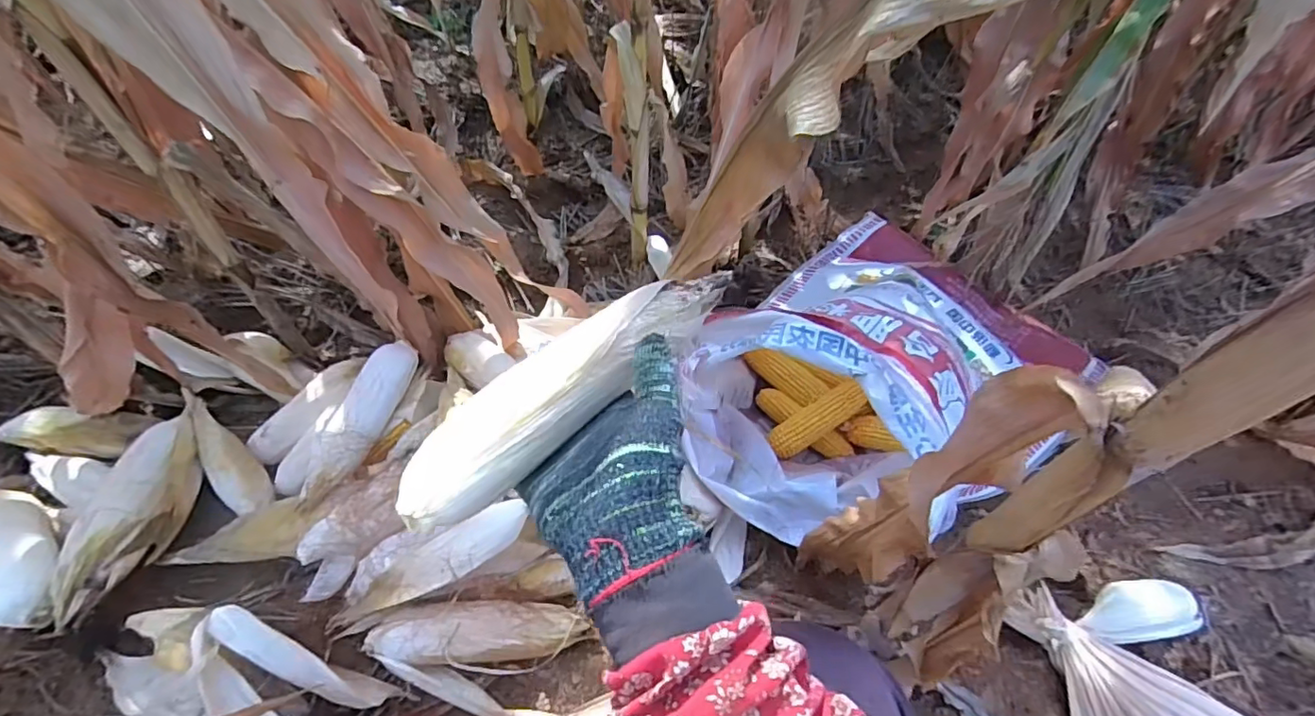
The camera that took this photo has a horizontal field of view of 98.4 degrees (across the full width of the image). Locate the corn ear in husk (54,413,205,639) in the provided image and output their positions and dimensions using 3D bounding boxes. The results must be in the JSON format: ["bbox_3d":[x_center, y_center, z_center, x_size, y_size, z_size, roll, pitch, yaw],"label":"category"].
[{"bbox_3d":[-0.680,0.193,0.744,0.087,0.074,0.287,-10,54,-6],"label":"corn ear in husk"}]

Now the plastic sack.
[{"bbox_3d":[0.363,-0.058,0.907,0.392,0.330,0.770,32,61,23],"label":"plastic sack"}]

